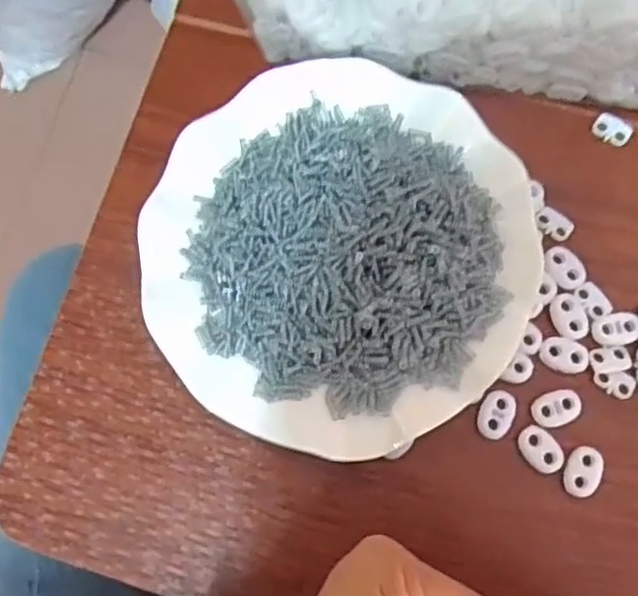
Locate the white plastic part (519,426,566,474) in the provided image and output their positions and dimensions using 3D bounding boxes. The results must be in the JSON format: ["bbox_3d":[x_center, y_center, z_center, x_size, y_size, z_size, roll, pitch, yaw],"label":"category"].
[{"bbox_3d":[0.104,0.070,0.304,0.016,0.004,0.023,-33,78,-3],"label":"white plastic part"}]

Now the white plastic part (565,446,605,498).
[{"bbox_3d":[0.121,0.080,0.301,0.015,0.004,0.023,20,81,8],"label":"white plastic part"}]

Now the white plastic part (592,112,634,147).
[{"bbox_3d":[0.152,-0.087,0.338,0.019,0.005,0.014,33,83,10],"label":"white plastic part"}]

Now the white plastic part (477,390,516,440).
[{"bbox_3d":[0.083,0.055,0.308,0.016,0.004,0.023,20,81,8],"label":"white plastic part"}]

